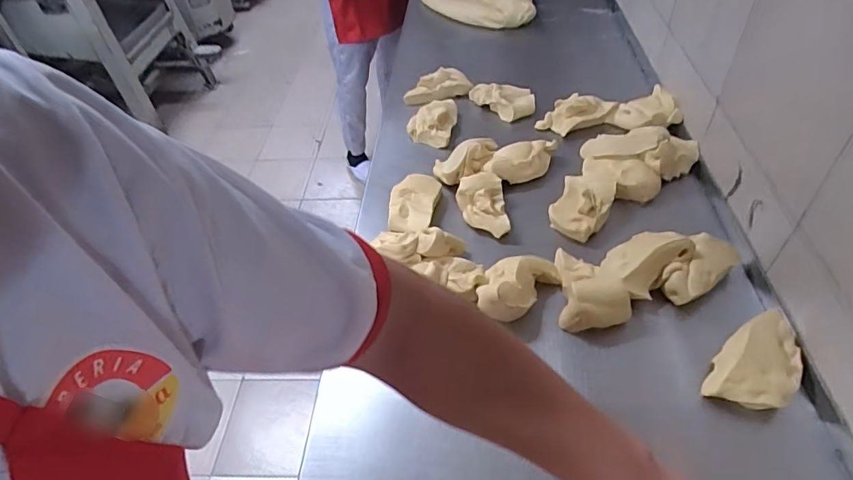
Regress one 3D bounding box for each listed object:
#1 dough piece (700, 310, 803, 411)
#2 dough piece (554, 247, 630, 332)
[{"bbox_3d":[0.405,0.151,0.611,0.146,0.030,0.085,-35,51,-26],"label":"dough piece"},{"bbox_3d":[0.234,0.061,0.716,0.093,0.047,0.141,1,45,8],"label":"dough piece"}]

